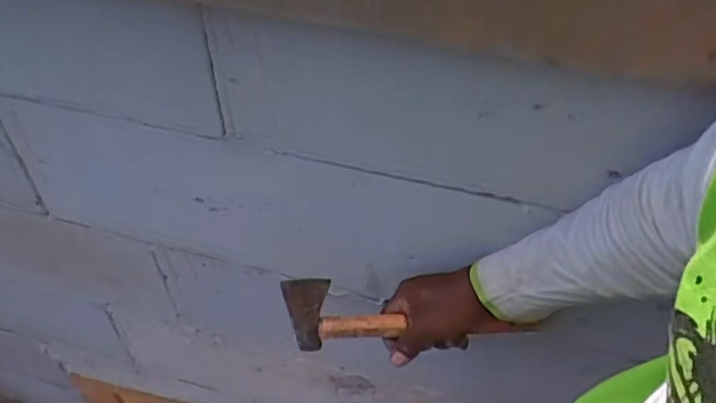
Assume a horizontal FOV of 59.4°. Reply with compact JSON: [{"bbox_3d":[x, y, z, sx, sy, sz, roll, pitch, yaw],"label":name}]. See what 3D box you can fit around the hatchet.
[{"bbox_3d":[0.053,0.125,0.643,0.262,0.084,0.032,6,48,-6],"label":"hatchet"}]

